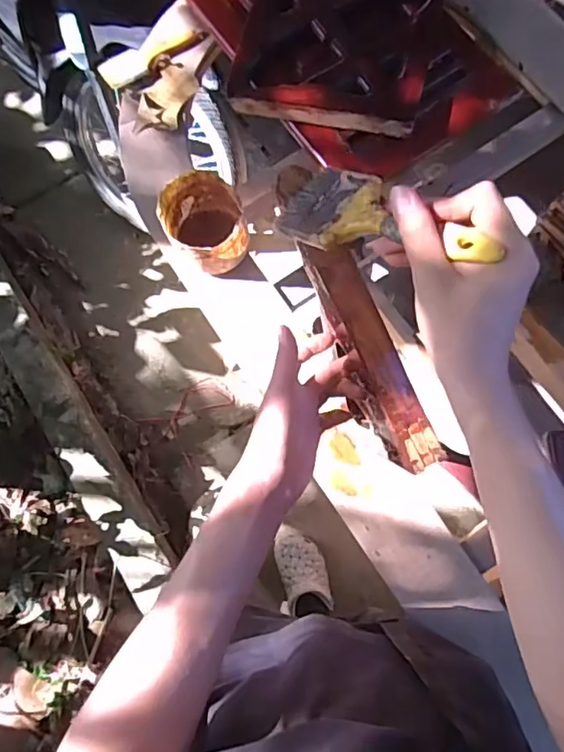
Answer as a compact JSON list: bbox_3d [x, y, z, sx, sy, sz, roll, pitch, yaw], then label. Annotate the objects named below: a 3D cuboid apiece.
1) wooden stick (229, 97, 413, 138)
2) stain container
[{"bbox_3d":[0.062,-0.413,0.872,0.285,0.026,0.022,11,75,4],"label":"wooden stick"},{"bbox_3d":[-0.114,-0.225,0.823,0.118,0.098,0.122,-32,77,-8],"label":"stain container"}]

